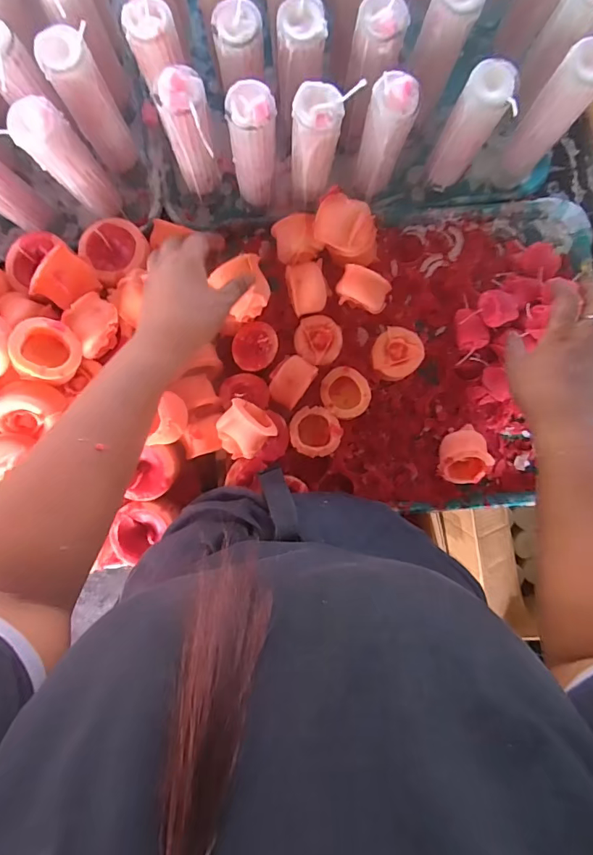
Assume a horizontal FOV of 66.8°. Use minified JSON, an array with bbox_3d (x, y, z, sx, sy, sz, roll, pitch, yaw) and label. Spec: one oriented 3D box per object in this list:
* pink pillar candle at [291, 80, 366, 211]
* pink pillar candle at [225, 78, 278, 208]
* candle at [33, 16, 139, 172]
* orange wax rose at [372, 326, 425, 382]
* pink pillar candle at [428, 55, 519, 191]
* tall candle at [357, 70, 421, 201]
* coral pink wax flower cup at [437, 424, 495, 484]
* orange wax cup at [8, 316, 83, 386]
[{"bbox_3d":[0.021,-0.263,0.441,0.051,0.150,0.042,11,91,-2],"label":"pink pillar candle"},{"bbox_3d":[-0.039,-0.262,0.431,0.042,0.134,0.040,-4,91,-2],"label":"pink pillar candle"},{"bbox_3d":[-0.190,-0.302,0.427,0.040,0.134,0.045,-14,91,-1],"label":"candle"},{"bbox_3d":[0.111,-0.082,0.506,0.052,0.035,0.054,0,91,-2],"label":"orange wax rose"},{"bbox_3d":[0.162,-0.288,0.440,0.037,0.142,0.034,0,91,-2],"label":"pink pillar candle"},{"bbox_3d":[0.081,-0.273,0.432,0.039,0.135,0.034,16,91,-2],"label":"tall candle"},{"bbox_3d":[0.194,0.032,0.507,0.056,0.047,0.066,16,91,-2],"label":"coral pink wax flower cup"},{"bbox_3d":[-0.227,-0.066,0.406,0.055,0.033,0.055,15,72,-30],"label":"orange wax cup"}]

